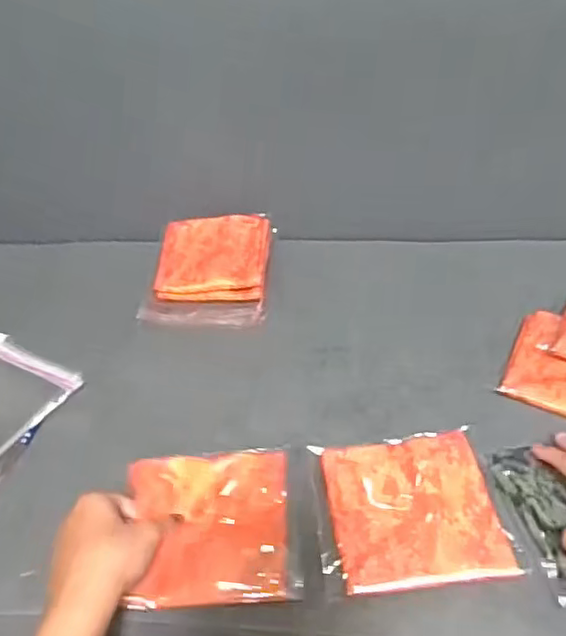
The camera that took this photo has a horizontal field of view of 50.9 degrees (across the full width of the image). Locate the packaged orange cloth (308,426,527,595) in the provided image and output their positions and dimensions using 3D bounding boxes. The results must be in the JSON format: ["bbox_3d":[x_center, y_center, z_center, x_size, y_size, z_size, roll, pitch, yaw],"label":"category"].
[{"bbox_3d":[0.096,0.145,0.462,0.136,0.009,0.128,-7,41,-3],"label":"packaged orange cloth"}]

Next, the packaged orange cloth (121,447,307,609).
[{"bbox_3d":[-0.048,0.157,0.461,0.135,0.008,0.121,-2,46,-4],"label":"packaged orange cloth"}]

